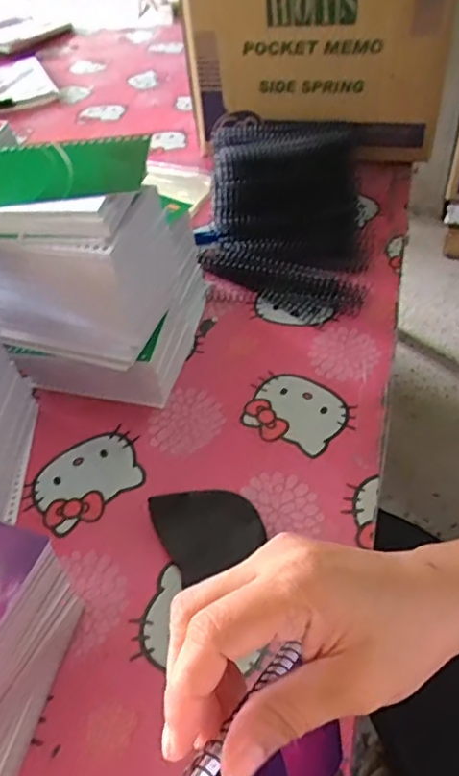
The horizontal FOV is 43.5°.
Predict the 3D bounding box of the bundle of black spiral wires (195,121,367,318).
[{"bbox_3d":[0.059,-0.208,0.632,0.160,0.070,0.303,0,47,6],"label":"bundle of black spiral wires"}]

